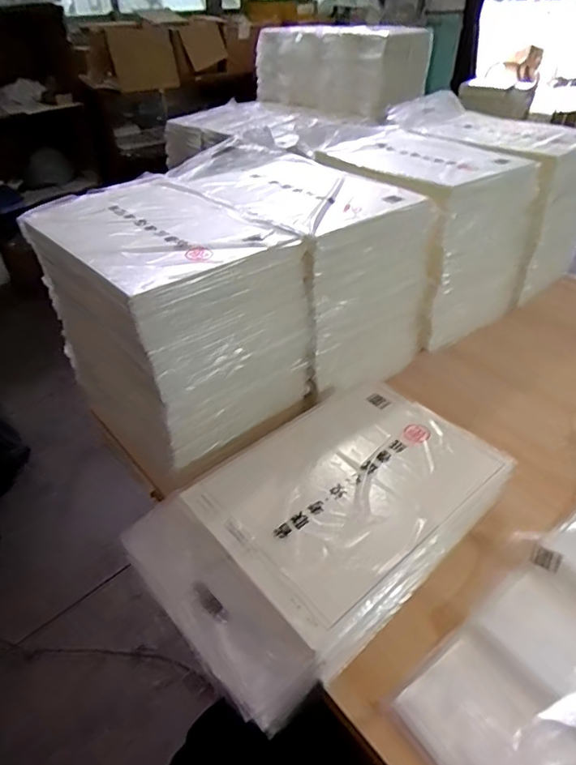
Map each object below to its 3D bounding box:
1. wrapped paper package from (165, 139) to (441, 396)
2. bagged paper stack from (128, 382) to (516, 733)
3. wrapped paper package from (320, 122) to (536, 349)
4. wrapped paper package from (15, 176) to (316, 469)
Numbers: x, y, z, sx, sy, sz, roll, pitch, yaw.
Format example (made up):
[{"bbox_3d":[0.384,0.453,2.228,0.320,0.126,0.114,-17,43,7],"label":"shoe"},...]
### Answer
[{"bbox_3d":[0.011,-0.251,1.009,0.330,0.326,0.498,-31,48,-31],"label":"wrapped paper package"},{"bbox_3d":[0.056,0.184,0.683,0.480,0.093,0.281,-30,47,-30],"label":"bagged paper stack"},{"bbox_3d":[0.268,-0.343,1.121,0.365,0.334,0.434,-29,47,-30],"label":"wrapped paper package"},{"bbox_3d":[-0.210,-0.136,0.863,0.287,0.300,0.450,-29,47,-30],"label":"wrapped paper package"}]

